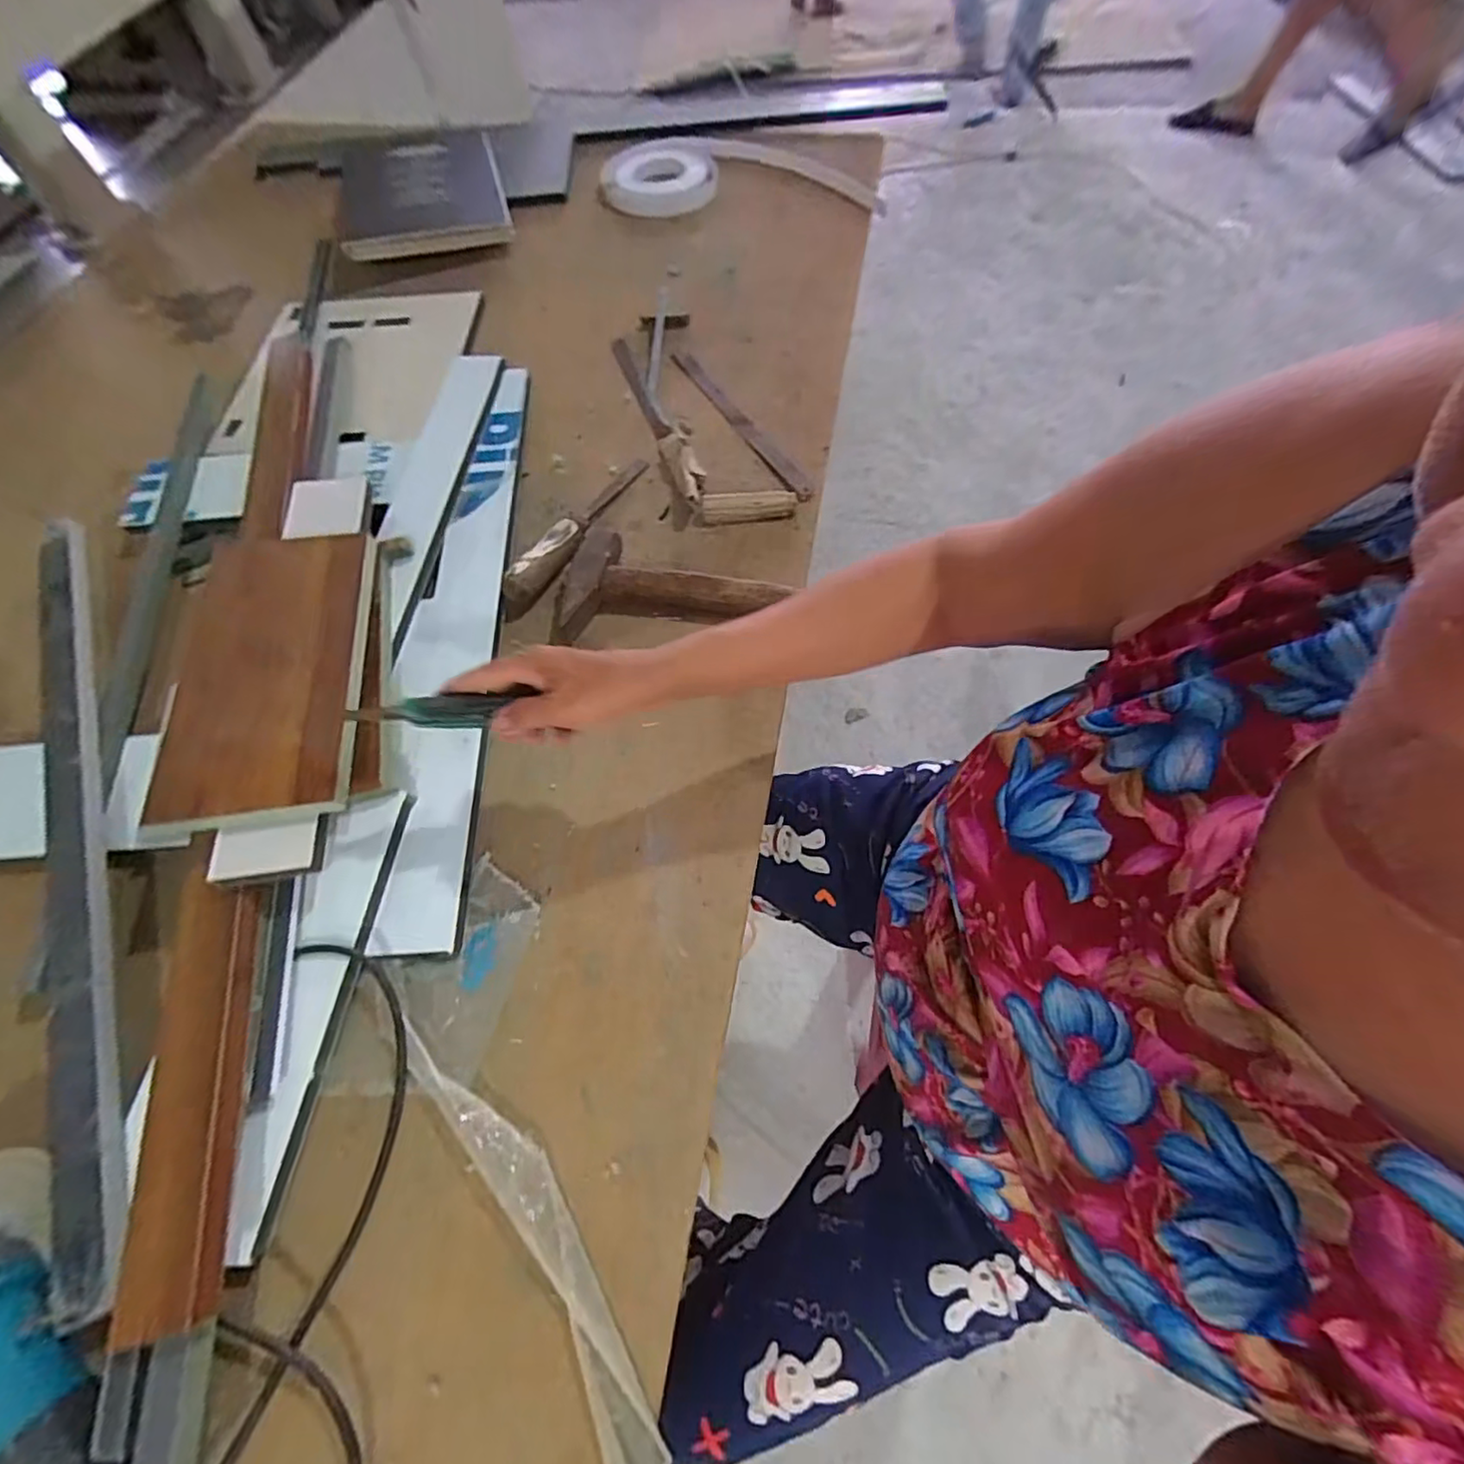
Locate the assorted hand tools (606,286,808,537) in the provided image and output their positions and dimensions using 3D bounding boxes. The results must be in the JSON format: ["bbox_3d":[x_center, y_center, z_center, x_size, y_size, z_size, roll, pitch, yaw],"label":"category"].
[{"bbox_3d":[-0.036,-0.393,0.765,0.155,0.035,0.386,-15,64,-7],"label":"assorted hand tools"}]

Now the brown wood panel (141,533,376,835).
[{"bbox_3d":[-0.368,-0.056,0.512,0.134,0.021,0.268,-9,63,-15],"label":"brown wood panel"}]

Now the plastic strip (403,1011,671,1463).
[{"bbox_3d":[-0.134,0.320,0.416,0.048,0.015,0.306,-35,68,-15],"label":"plastic strip"}]

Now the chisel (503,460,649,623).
[{"bbox_3d":[-0.165,-0.222,0.683,0.032,0.033,0.255,26,67,13],"label":"chisel"}]

